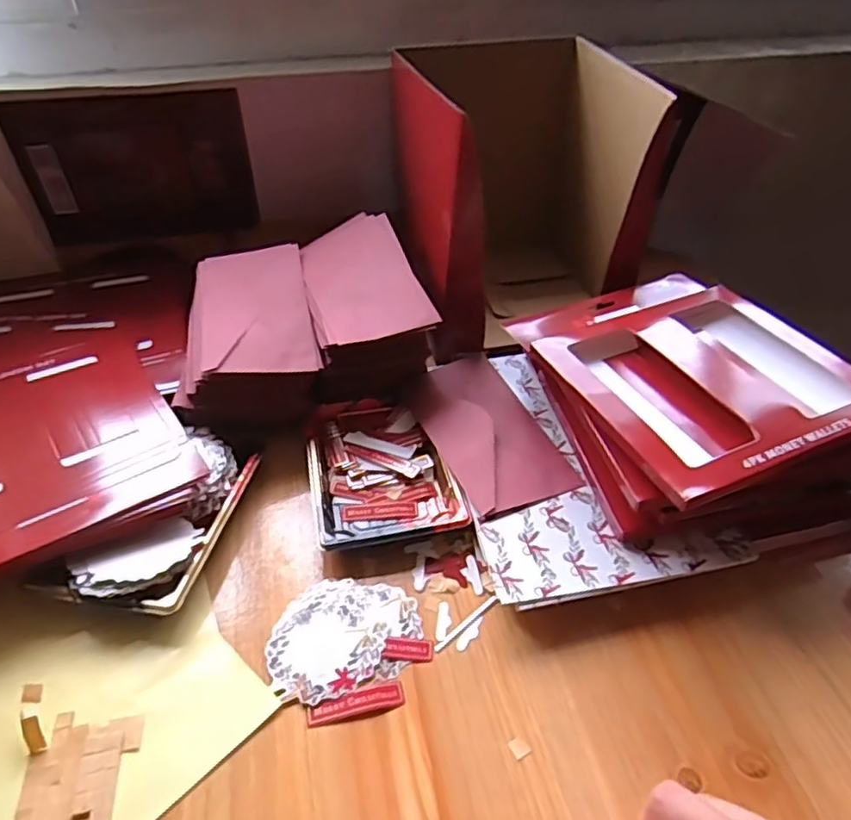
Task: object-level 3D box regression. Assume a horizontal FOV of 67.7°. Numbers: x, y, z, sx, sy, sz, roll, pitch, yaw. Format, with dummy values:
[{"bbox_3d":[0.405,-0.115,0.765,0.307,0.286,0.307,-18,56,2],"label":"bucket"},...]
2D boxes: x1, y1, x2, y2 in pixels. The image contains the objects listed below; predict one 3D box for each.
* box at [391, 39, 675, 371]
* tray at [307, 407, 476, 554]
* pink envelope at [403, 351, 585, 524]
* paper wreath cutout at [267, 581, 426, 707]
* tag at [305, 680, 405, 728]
[{"bbox_3d":[0.096,-0.210,0.655,0.206,0.246,0.235,-8,41,-9],"label":"box"},{"bbox_3d":[-0.039,0.051,0.517,0.107,0.024,0.153,-10,41,-11],"label":"tray"},{"bbox_3d":[0.049,0.011,0.534,0.092,0.015,0.182,-15,43,-16],"label":"pink envelope"},{"bbox_3d":[-0.054,0.145,0.417,0.097,0.004,0.080,-15,43,-17],"label":"paper wreath cutout"},{"bbox_3d":[-0.042,0.175,0.379,0.058,0.004,0.016,-10,42,-11],"label":"tag"}]

